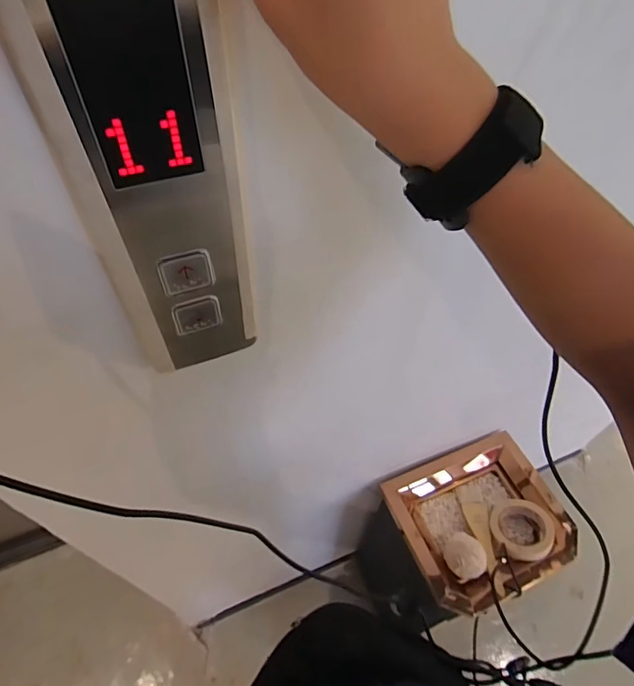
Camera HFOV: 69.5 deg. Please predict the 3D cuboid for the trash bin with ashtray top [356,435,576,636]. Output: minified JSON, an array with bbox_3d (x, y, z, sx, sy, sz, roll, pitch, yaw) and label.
[{"bbox_3d":[0.304,0.495,1.113,0.314,0.625,0.279,-17,55,-15],"label":"trash bin with ashtray top"}]

